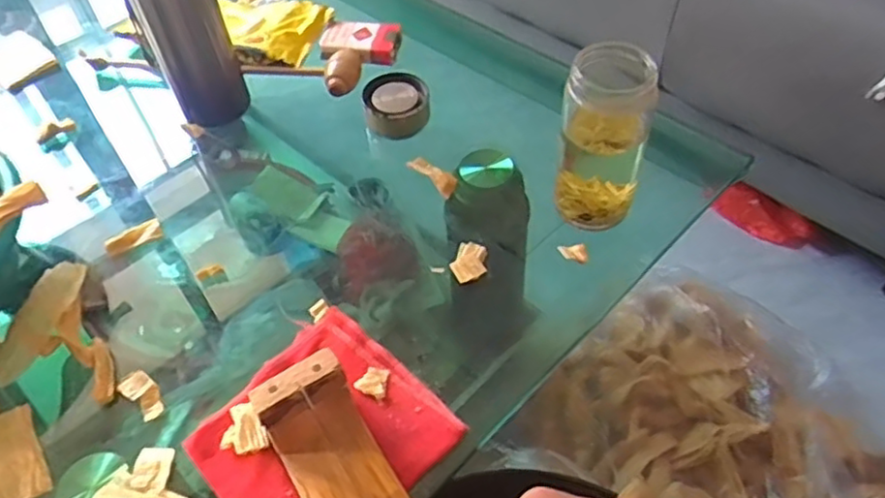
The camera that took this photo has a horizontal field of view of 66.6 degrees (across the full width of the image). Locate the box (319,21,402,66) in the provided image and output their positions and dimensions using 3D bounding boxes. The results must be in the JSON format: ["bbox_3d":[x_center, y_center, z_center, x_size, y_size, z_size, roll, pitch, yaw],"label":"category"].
[{"bbox_3d":[-0.093,-0.233,0.760,0.088,0.026,0.047,5,53,7],"label":"box"}]

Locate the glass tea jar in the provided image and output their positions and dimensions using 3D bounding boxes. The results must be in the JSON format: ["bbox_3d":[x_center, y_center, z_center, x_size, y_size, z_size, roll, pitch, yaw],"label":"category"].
[{"bbox_3d":[0.132,-0.088,0.551,0.062,0.151,0.065,-2,53,2],"label":"glass tea jar"}]

